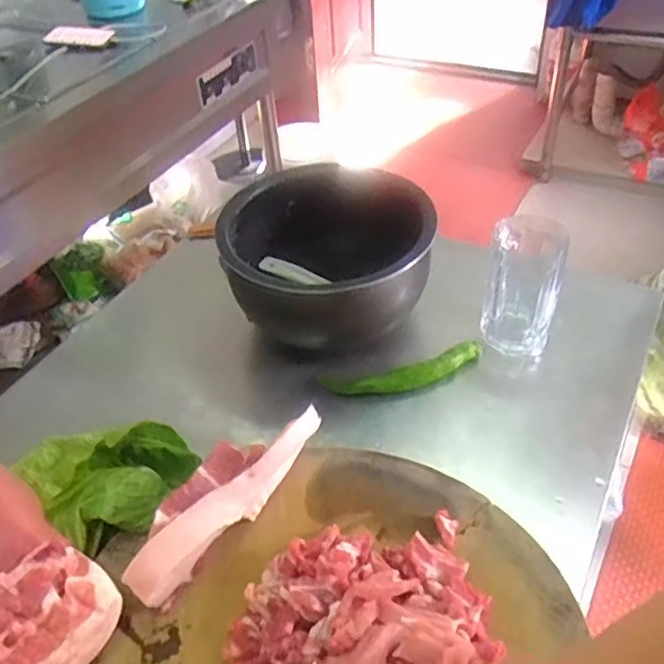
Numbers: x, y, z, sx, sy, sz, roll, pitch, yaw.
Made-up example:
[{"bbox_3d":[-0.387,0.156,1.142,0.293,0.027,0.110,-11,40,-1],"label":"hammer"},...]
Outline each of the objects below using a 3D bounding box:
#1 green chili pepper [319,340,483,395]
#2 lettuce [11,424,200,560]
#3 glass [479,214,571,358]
[{"bbox_3d":[0.075,0.040,0.694,0.170,0.028,0.038,-9,43,-5],"label":"green chili pepper"},{"bbox_3d":[-0.178,0.120,0.552,0.133,0.047,0.090,-22,45,-18],"label":"lettuce"},{"bbox_3d":[0.203,-0.049,0.715,0.073,0.125,0.082,9,44,15],"label":"glass"}]

